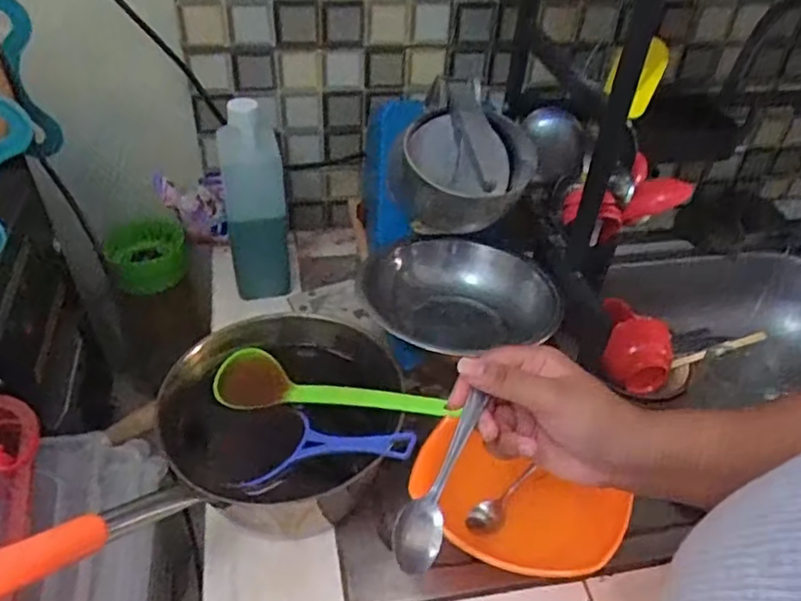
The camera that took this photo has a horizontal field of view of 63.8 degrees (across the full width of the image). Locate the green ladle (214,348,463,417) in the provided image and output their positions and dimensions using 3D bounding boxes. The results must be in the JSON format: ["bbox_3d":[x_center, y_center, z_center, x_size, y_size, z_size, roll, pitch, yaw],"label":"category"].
[{"bbox_3d":[-0.056,0.071,0.542,0.213,0.029,0.054,2,38,22],"label":"green ladle"}]

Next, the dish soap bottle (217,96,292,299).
[{"bbox_3d":[-0.161,-0.109,0.718,0.063,0.204,0.073,-7,42,-11],"label":"dish soap bottle"}]

